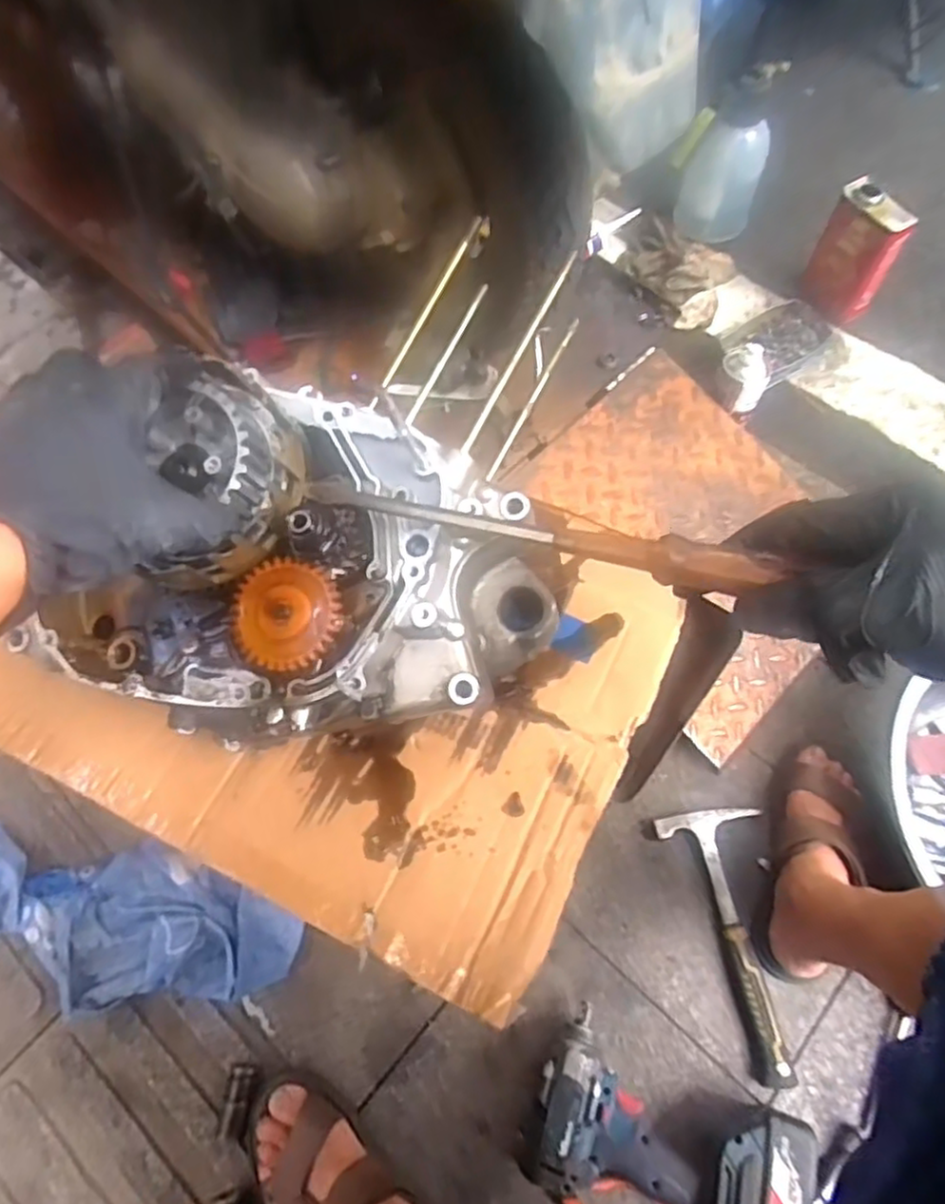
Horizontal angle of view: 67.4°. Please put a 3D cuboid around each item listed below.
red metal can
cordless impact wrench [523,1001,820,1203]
[{"bbox_3d":[0.637,-0.580,1.204,0.077,0.207,0.128,-30,69,-13],"label":"red metal can"},{"bbox_3d":[0.186,0.504,0.684,0.245,0.089,0.138,12,66,8],"label":"cordless impact wrench"}]

